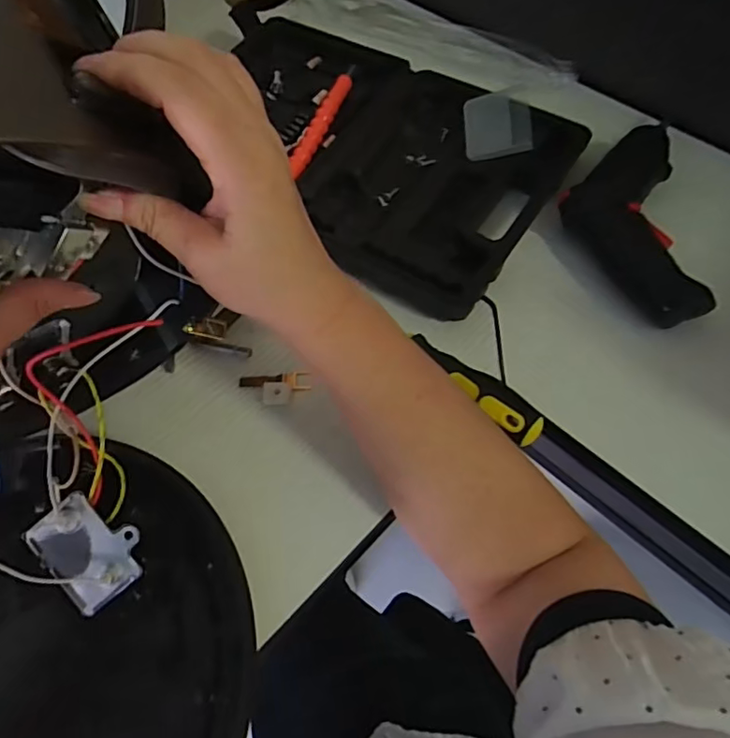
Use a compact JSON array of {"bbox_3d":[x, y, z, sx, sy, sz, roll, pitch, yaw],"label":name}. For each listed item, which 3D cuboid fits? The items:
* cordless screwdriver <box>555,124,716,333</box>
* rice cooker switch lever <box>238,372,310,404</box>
[{"bbox_3d":[0.196,-0.112,0.407,0.089,0.039,0.166,0,60,3],"label":"cordless screwdriver"},{"bbox_3d":[-0.064,0.013,0.383,0.049,0.005,0.025,-3,62,2],"label":"rice cooker switch lever"}]

